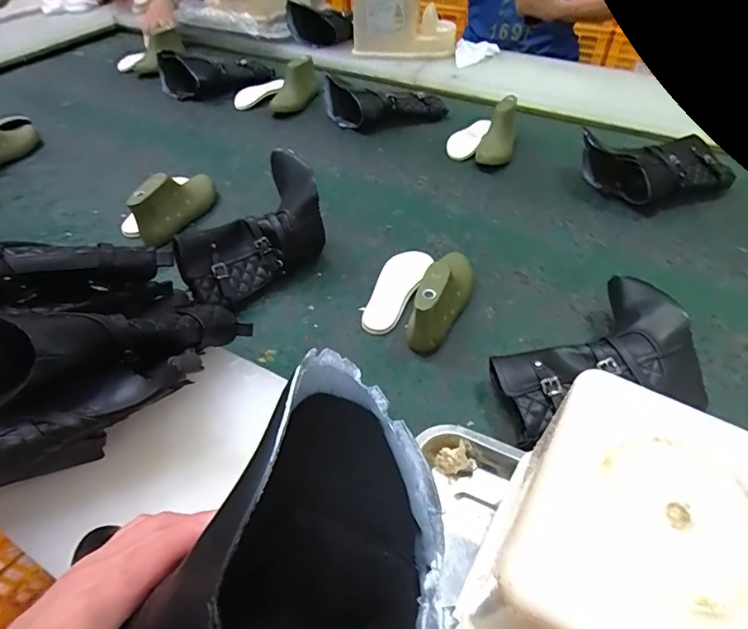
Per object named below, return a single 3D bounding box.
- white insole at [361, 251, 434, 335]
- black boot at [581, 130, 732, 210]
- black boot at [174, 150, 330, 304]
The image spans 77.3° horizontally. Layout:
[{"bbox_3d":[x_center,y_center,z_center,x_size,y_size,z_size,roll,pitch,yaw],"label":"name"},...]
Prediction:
[{"bbox_3d":[0.031,-0.037,0.660,0.058,0.014,0.167,18,51,18],"label":"white insole"},{"bbox_3d":[0.495,-0.269,0.822,0.221,0.078,0.158,-16,49,-12],"label":"black boot"},{"bbox_3d":[-0.156,-0.101,0.637,0.101,0.140,0.217,22,52,22],"label":"black boot"}]

